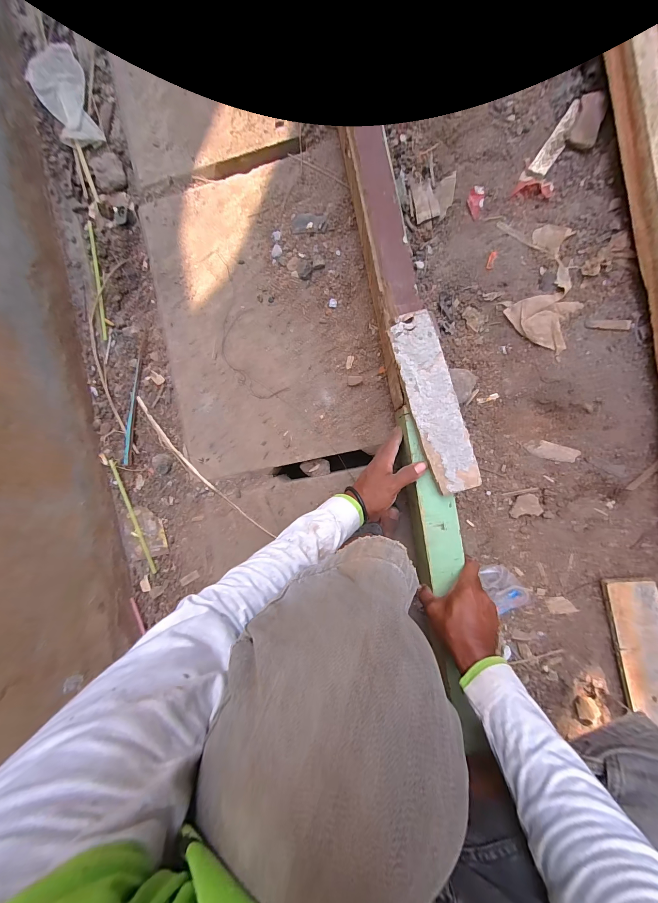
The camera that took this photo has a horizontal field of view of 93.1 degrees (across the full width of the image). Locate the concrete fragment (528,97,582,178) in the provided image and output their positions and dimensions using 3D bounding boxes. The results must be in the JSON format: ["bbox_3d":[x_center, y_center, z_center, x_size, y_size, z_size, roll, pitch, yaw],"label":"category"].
[{"bbox_3d":[0.357,-0.486,0.486,0.028,0.011,0.117,34,95,5],"label":"concrete fragment"}]

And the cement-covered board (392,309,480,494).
[{"bbox_3d":[0.146,-0.068,0.435,0.064,0.014,0.252,-16,89,7],"label":"cement-covered board"}]

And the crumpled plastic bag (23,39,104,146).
[{"bbox_3d":[-0.560,-0.758,0.662,0.106,0.021,0.225,-31,85,8],"label":"crumpled plastic bag"}]

